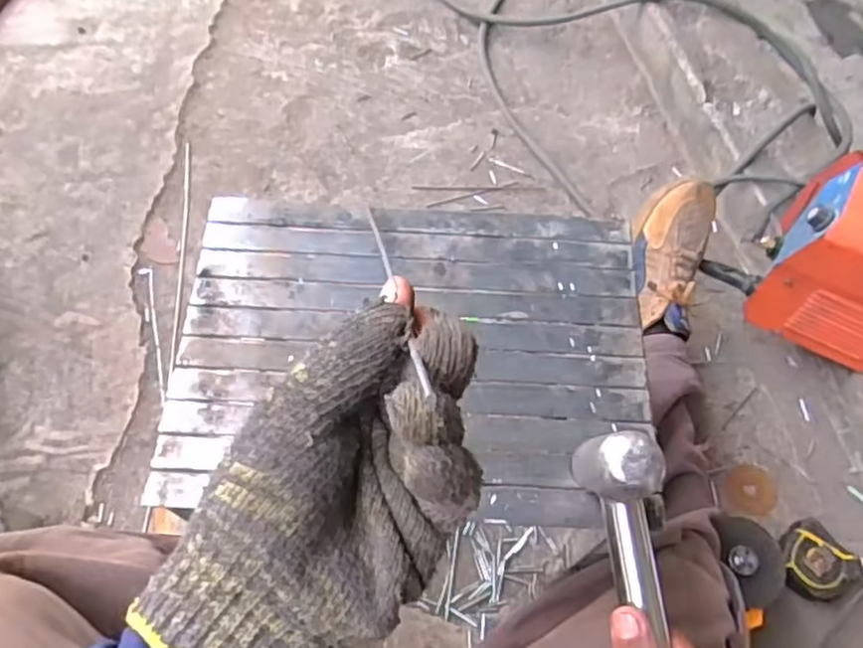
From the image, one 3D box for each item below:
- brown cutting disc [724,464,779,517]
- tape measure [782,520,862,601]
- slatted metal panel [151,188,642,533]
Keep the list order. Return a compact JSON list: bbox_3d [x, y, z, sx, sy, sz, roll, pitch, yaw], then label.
[{"bbox_3d":[0.407,0.212,0.872,0.067,0.011,0.063,0,62,-1],"label":"brown cutting disc"},{"bbox_3d":[0.455,0.284,0.797,0.097,0.043,0.084,36,67,17],"label":"tape measure"},{"bbox_3d":[-0.014,0.016,0.512,0.343,0.010,0.250,3,62,1],"label":"slatted metal panel"}]

